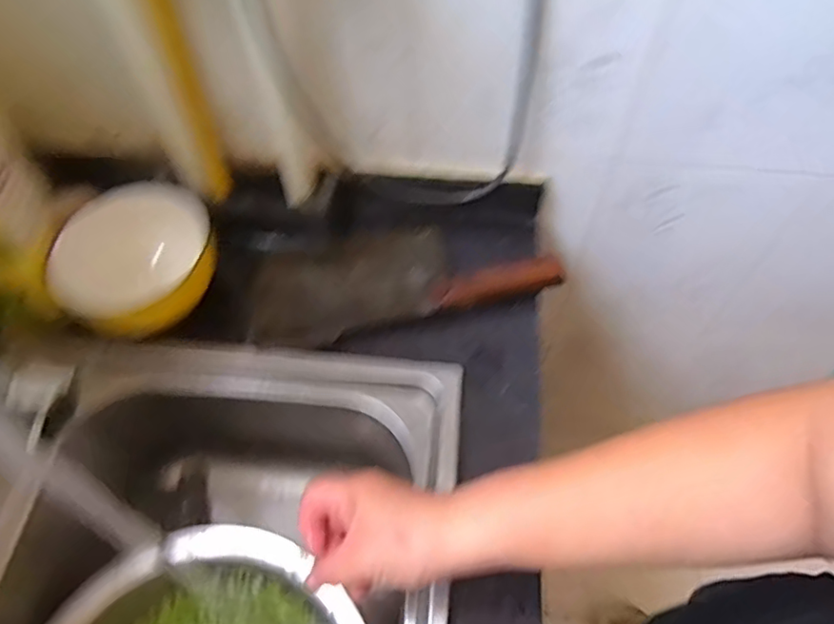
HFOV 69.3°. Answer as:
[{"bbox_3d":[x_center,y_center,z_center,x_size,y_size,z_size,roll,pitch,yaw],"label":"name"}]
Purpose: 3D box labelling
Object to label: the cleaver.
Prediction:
[{"bbox_3d":[-0.017,-0.040,0.582,0.285,0.025,0.107,-10,58,-6],"label":"cleaver"}]

